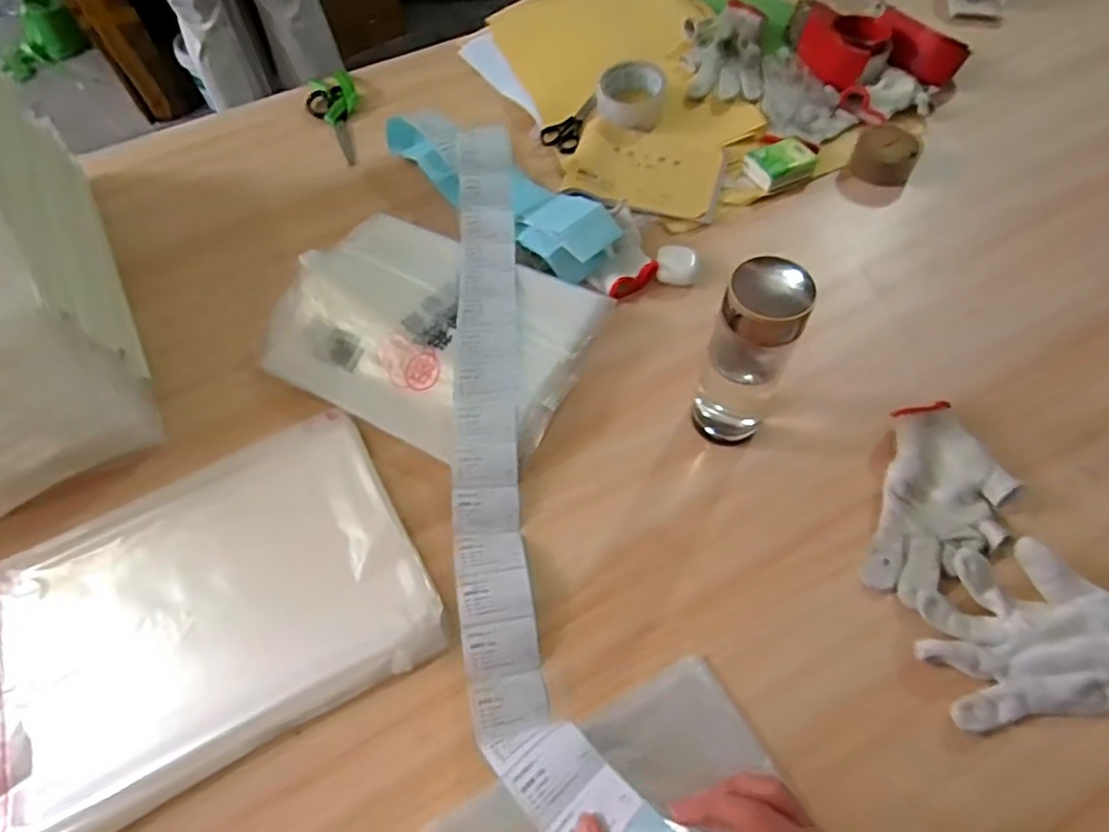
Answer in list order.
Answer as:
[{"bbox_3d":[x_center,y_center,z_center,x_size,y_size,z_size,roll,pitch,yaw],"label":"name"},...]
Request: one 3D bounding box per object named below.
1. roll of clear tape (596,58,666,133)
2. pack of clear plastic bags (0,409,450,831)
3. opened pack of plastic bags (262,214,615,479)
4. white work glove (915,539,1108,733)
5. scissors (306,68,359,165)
[{"bbox_3d":[0.101,-0.421,0.832,0.085,0.035,0.088,-2,62,3],"label":"roll of clear tape"},{"bbox_3d":[-0.307,0.162,0.538,0.364,0.027,0.263,-28,64,-11],"label":"pack of clear plastic bags"},{"bbox_3d":[-0.135,-0.089,0.662,0.324,0.025,0.230,20,65,14],"label":"opened pack of plastic bags"},{"bbox_3d":[0.379,0.166,0.492,0.180,0.032,0.124,-6,61,1],"label":"white work glove"},{"bbox_3d":[-0.299,-0.415,0.876,0.068,0.024,0.182,-20,62,-7],"label":"scissors"}]

